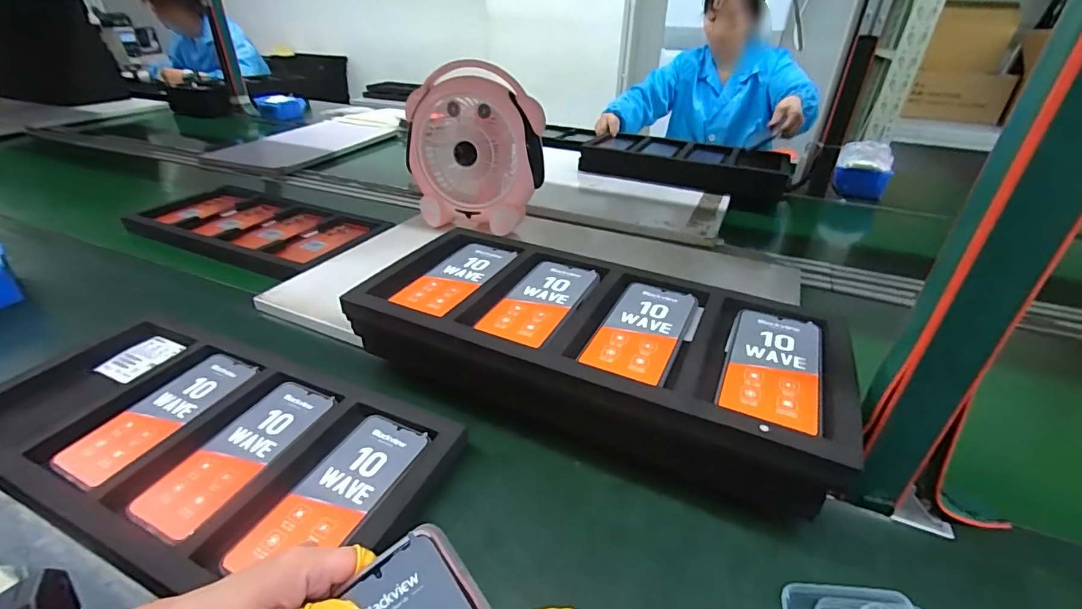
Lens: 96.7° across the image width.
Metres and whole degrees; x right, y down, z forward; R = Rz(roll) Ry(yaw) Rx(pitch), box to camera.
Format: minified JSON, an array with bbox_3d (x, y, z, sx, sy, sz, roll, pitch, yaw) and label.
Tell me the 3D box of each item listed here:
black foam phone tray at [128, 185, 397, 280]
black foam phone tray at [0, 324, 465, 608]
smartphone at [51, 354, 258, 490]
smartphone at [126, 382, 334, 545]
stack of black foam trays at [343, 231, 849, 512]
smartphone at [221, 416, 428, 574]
[{"bbox_3d":[-0.549,-0.143,0.930,0.489,0.042,0.235,15,34,21],"label":"black foam phone tray"},{"bbox_3d":[-0.346,0.134,0.468,0.493,0.028,0.214,14,35,18],"label":"black foam phone tray"},{"bbox_3d":[-0.392,0.111,0.499,0.071,0.011,0.171,16,35,22],"label":"smartphone"},{"bbox_3d":[-0.284,0.138,0.456,0.071,0.010,0.170,15,34,21],"label":"smartphone"},{"bbox_3d":[0.049,0.046,0.532,0.482,0.114,0.226,15,34,21],"label":"stack of black foam trays"},{"bbox_3d":[-0.176,0.162,0.416,0.074,0.008,0.161,15,34,21],"label":"smartphone"}]

